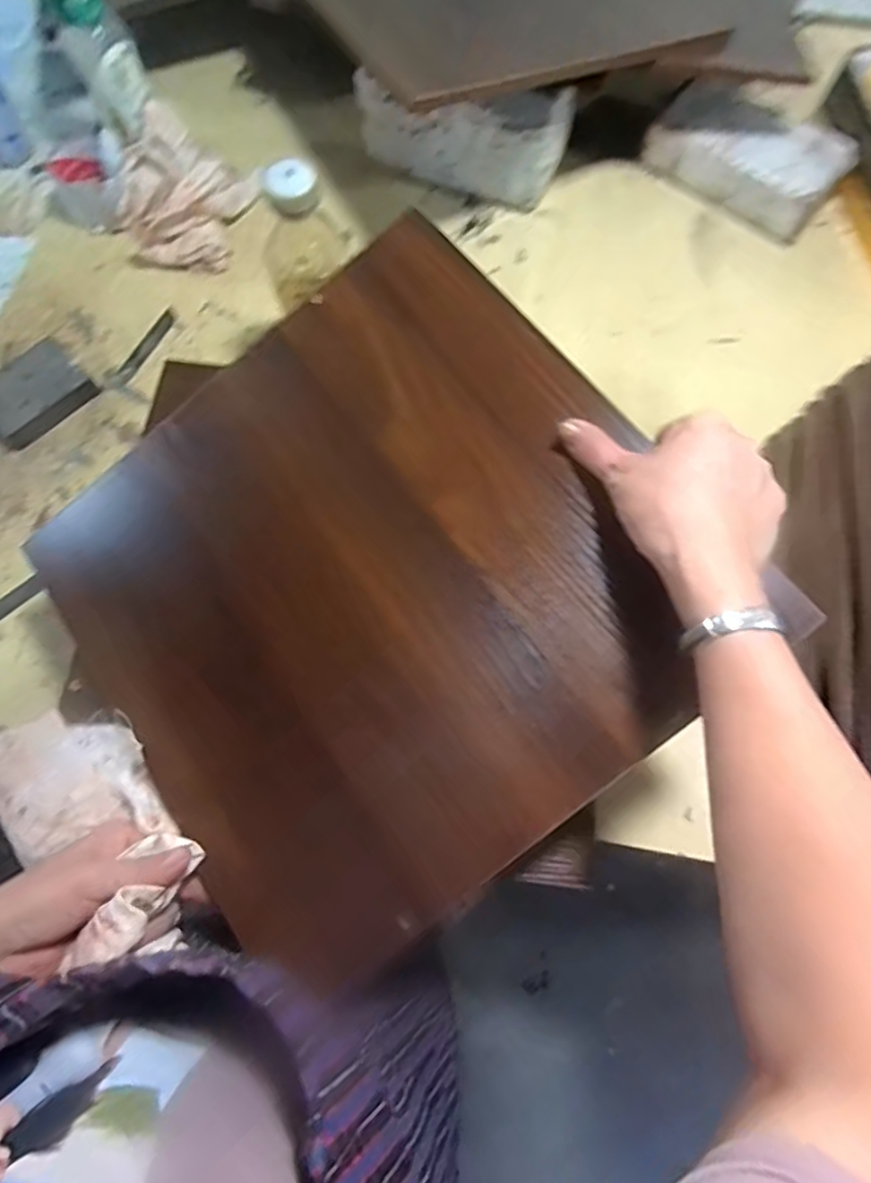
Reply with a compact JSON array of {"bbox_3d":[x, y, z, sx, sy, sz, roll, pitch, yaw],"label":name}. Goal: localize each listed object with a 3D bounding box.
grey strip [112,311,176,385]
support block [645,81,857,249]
[{"bbox_3d":[-0.294,-0.248,0.664,0.015,0.004,0.091,33,81,-7],"label":"grey strip"},{"bbox_3d":[0.349,-0.490,0.732,0.201,0.059,0.111,33,73,9],"label":"support block"}]

